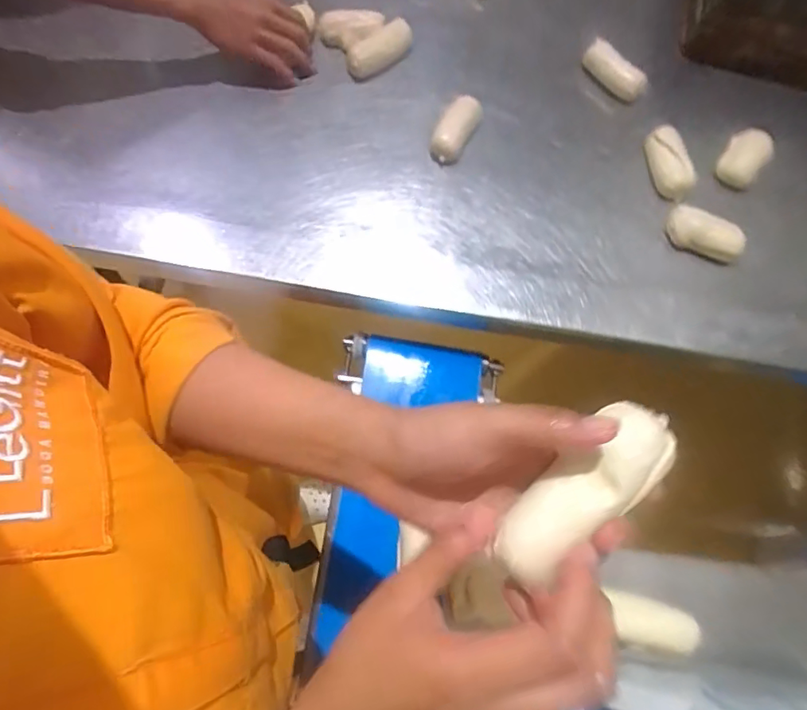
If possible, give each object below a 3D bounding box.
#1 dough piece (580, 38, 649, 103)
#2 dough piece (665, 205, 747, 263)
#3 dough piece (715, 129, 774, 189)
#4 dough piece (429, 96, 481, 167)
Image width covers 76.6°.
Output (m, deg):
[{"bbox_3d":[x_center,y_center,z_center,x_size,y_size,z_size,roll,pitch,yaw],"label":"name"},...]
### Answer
[{"bbox_3d":[0.275,-0.368,0.666,0.089,0.038,0.031,40,79,-1],"label":"dough piece"},{"bbox_3d":[0.363,-0.146,0.616,0.089,0.028,0.041,31,73,8],"label":"dough piece"},{"bbox_3d":[0.435,-0.250,0.654,0.055,0.040,0.071,38,74,10],"label":"dough piece"},{"bbox_3d":[0.069,-0.298,0.663,0.040,0.032,0.122,23,62,8],"label":"dough piece"}]

